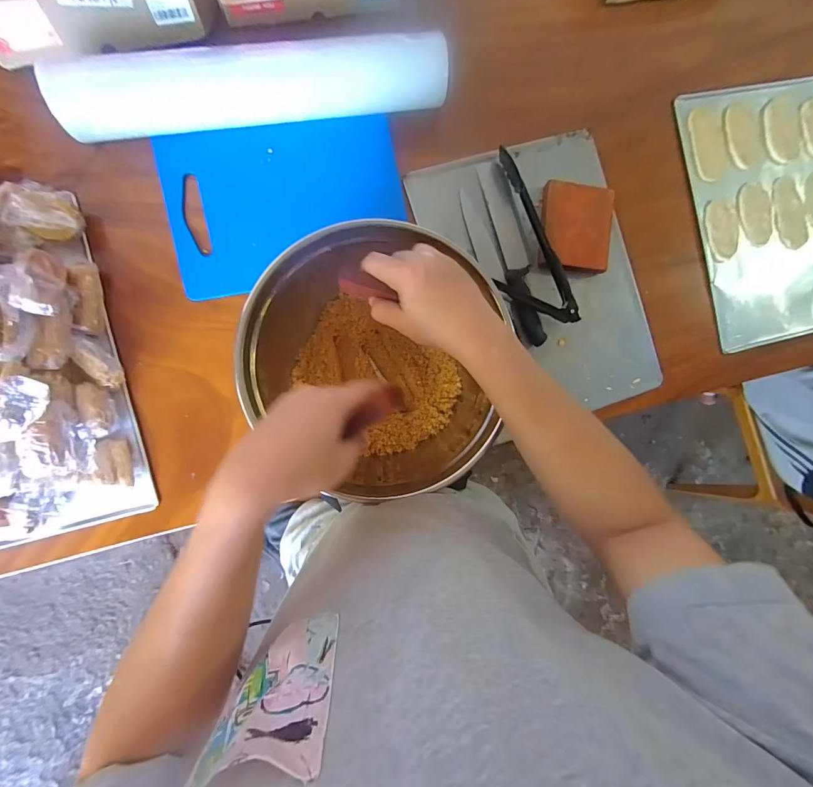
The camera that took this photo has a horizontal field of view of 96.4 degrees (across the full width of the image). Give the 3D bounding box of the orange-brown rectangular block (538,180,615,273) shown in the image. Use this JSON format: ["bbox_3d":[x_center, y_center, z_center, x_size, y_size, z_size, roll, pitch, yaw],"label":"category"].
[{"bbox_3d":[0.278,-0.270,0.592,0.117,0.024,0.131,4,88,-8],"label":"orange-brown rectangular block"}]

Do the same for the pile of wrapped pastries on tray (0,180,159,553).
[{"bbox_3d":[-0.529,-0.020,0.426,0.278,0.137,0.440,-12,91,-8],"label":"pile of wrapped pastries on tray"}]

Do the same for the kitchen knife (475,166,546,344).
[{"bbox_3d":[0.172,-0.224,0.584,0.044,0.026,0.296,-15,91,-8],"label":"kitchen knife"}]

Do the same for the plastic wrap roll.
[{"bbox_3d":[-0.191,-0.416,0.498,0.486,0.078,0.084,-12,90,-8],"label":"plastic wrap roll"}]

